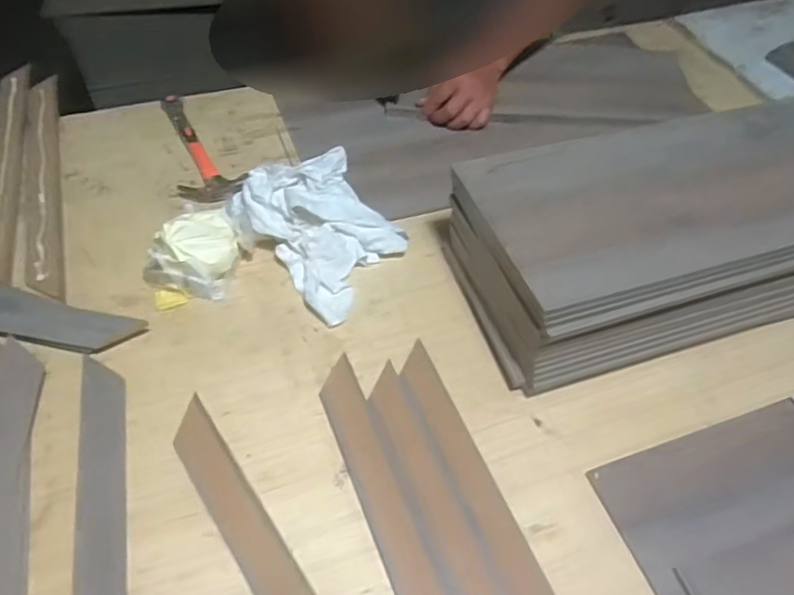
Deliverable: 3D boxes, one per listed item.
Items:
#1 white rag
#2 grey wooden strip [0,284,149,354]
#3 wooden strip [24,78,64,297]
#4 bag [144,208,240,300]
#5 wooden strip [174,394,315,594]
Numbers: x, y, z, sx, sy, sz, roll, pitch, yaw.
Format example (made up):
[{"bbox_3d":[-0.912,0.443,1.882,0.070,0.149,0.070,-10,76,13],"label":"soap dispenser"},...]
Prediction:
[{"bbox_3d":[-0.094,-0.103,0.834,0.188,0.076,0.245,-34,60,-28],"label":"white rag"},{"bbox_3d":[-0.413,0.026,0.729,0.222,0.014,0.067,13,50,7],"label":"grey wooden strip"},{"bbox_3d":[-0.521,-0.190,0.918,0.048,0.008,0.520,-14,52,-15],"label":"wooden strip"},{"bbox_3d":[-0.259,-0.058,0.790,0.127,0.071,0.113,-12,52,-14],"label":"bag"},{"bbox_3d":[-0.087,0.288,0.554,0.046,0.014,0.495,-30,57,-20],"label":"wooden strip"}]

